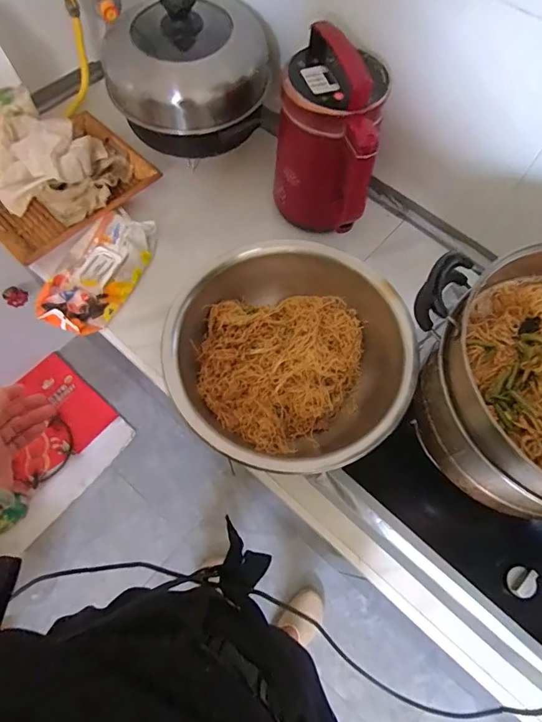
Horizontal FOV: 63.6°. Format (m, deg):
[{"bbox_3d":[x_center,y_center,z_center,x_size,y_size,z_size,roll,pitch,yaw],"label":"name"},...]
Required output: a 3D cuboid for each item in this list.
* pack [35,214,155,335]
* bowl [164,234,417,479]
[{"bbox_3d":[-0.328,-0.168,0.825,0.149,0.041,0.249,23,68,8],"label":"pack"},{"bbox_3d":[0.033,-0.011,0.698,0.353,0.120,0.364,1,67,-2],"label":"bowl"}]

